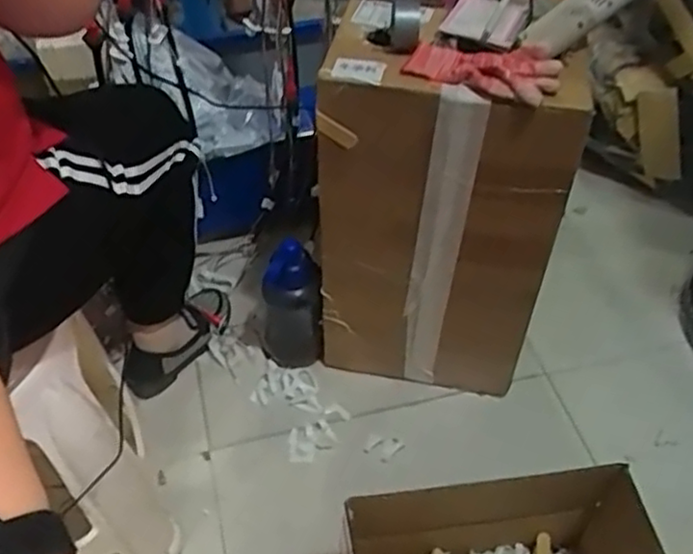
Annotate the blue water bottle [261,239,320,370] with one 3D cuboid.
[{"bbox_3d":[-0.096,0.057,1.185,0.102,0.248,0.088,-8,48,-8],"label":"blue water bottle"}]

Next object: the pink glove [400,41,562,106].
[{"bbox_3d":[0.164,-0.253,0.834,0.178,0.035,0.129,13,49,10],"label":"pink glove"}]

